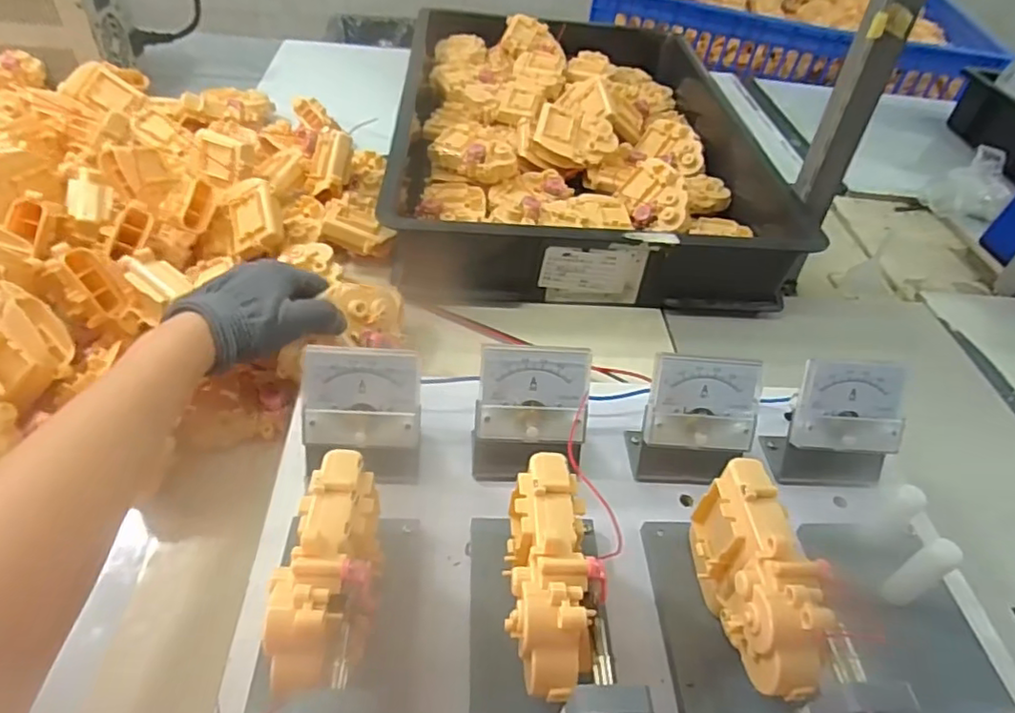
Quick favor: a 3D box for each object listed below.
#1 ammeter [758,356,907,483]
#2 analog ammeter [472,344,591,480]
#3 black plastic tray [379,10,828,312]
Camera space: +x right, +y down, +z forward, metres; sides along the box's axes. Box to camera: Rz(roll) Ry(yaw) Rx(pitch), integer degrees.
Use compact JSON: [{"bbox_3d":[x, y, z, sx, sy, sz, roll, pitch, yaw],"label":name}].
[{"bbox_3d":[0.207,0.046,0.376,0.069,0.072,0.051,0,45,-8],"label":"ammeter"},{"bbox_3d":[0.013,0.037,0.359,0.063,0.075,0.044,8,45,-1],"label":"analog ammeter"},{"bbox_3d":[0.084,-0.272,0.780,0.437,0.117,0.578,2,45,-7],"label":"black plastic tray"}]

